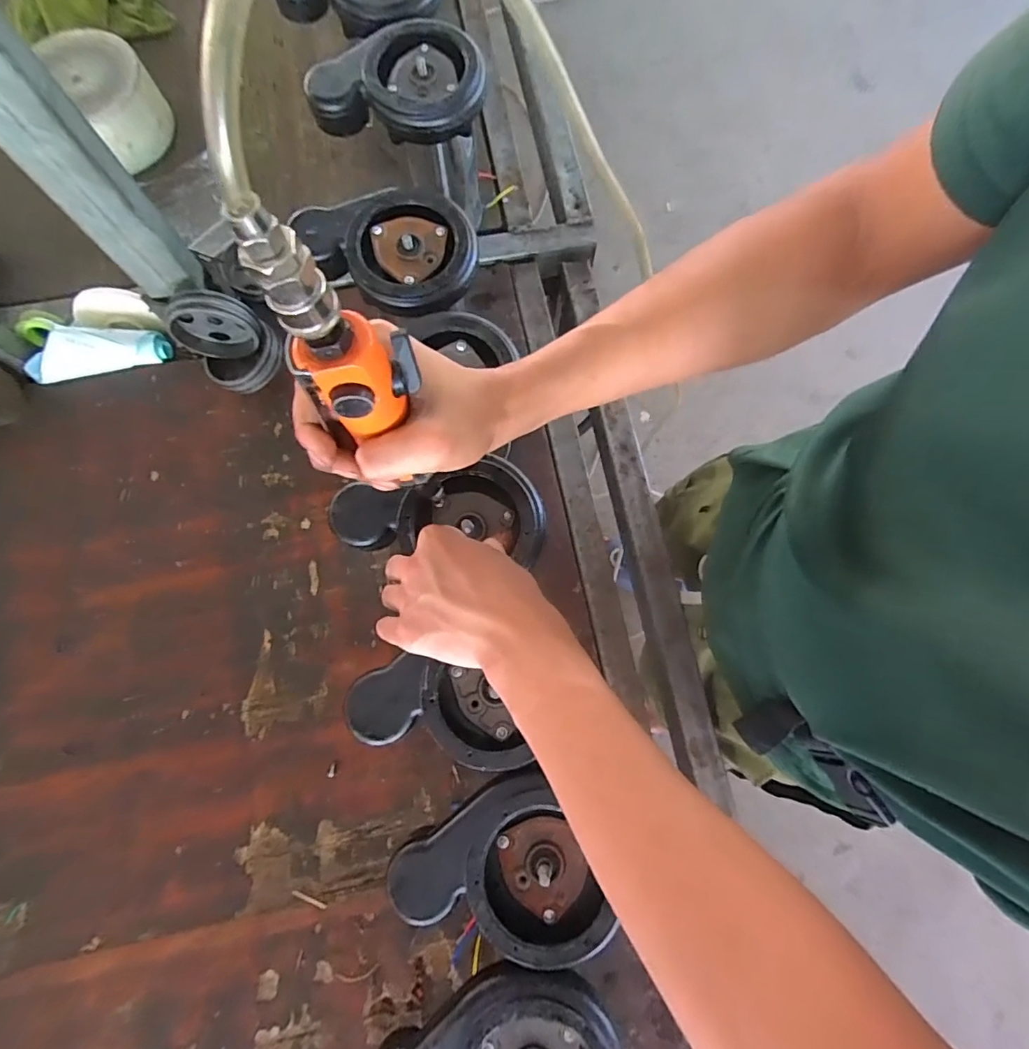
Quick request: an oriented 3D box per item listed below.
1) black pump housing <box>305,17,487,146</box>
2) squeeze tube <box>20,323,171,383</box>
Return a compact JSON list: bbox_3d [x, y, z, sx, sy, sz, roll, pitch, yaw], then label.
[{"bbox_3d":[-0.110,-0.436,0.511,0.166,0.047,0.114,9,83,1],"label":"black pump housing"},{"bbox_3d":[-0.493,-0.208,0.611,0.142,0.034,0.046,-17,78,-20],"label":"squeeze tube"}]

